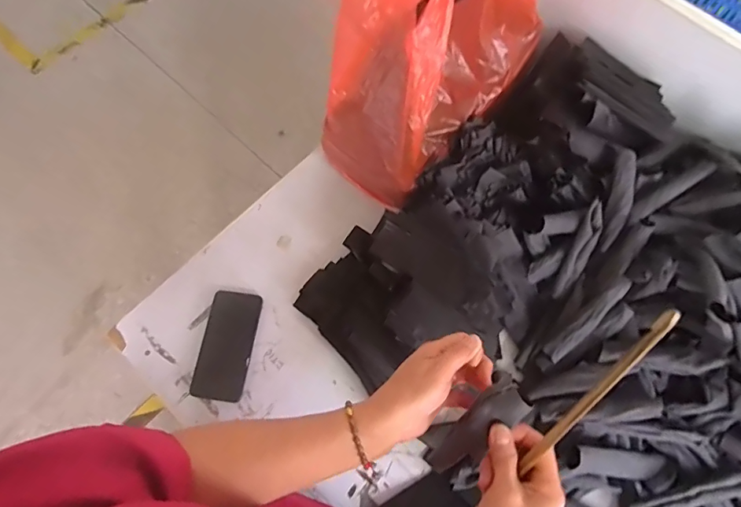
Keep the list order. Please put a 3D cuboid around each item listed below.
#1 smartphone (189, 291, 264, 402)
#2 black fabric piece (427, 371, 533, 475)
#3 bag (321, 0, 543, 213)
[{"bbox_3d":[-0.226,0.143,0.730,0.082,0.009,0.163,9,72,3],"label":"smartphone"},{"bbox_3d":[0.103,0.182,0.469,0.038,0.147,0.022,39,33,12],"label":"black fabric piece"},{"bbox_3d":[0.081,-0.293,0.664,0.201,0.319,0.330,41,77,12],"label":"bag"}]

